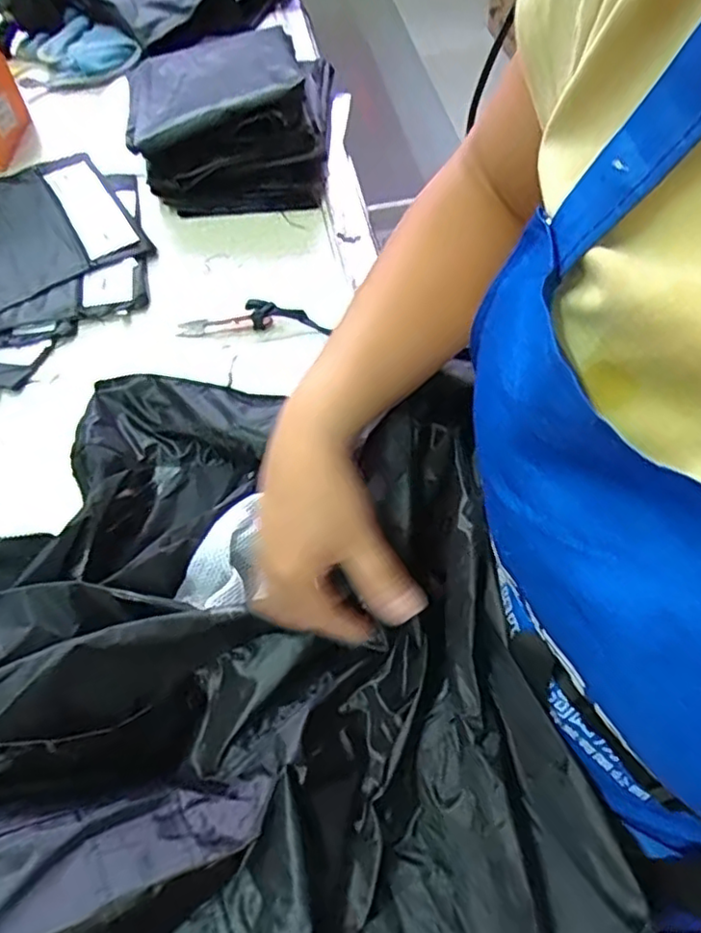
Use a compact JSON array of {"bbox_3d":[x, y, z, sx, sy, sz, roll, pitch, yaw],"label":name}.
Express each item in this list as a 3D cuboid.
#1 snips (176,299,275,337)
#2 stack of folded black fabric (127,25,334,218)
[{"bbox_3d":[-0.133,-0.158,0.699,0.104,0.020,0.025,-4,56,2],"label":"snips"},{"bbox_3d":[-0.165,-0.504,0.903,0.273,0.084,0.388,-8,56,-1],"label":"stack of folded black fabric"}]

